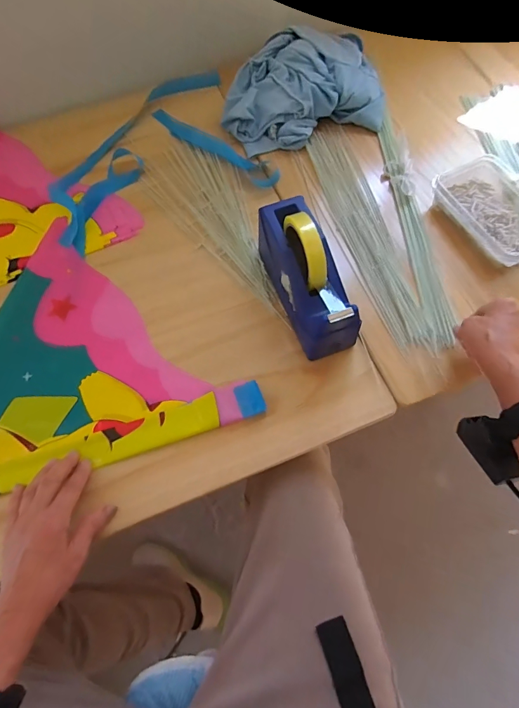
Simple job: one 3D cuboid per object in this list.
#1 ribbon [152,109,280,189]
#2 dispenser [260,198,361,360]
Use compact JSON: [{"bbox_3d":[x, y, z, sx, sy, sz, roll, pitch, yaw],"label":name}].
[{"bbox_3d":[-0.084,-0.378,0.670,0.291,0.018,0.044,37,74,15],"label":"ribbon"},{"bbox_3d":[0.059,-0.105,0.494,0.074,0.119,0.200,-20,69,-6],"label":"dispenser"}]

